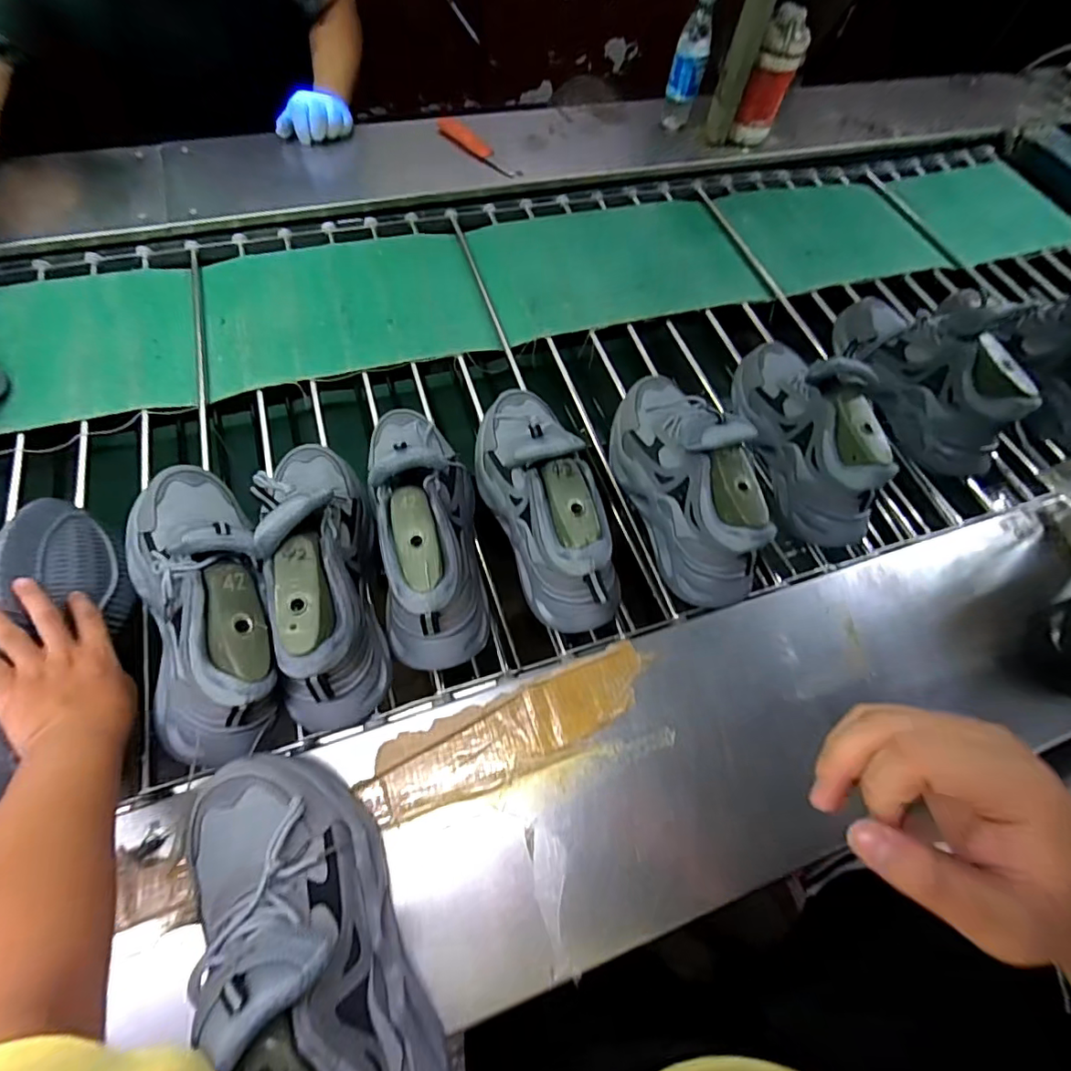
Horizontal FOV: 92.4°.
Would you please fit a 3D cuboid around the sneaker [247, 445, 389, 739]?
[{"bbox_3d":[-0.211,0.019,0.494,0.095,0.145,0.304,-7,66,-8],"label":"sneaker"}]

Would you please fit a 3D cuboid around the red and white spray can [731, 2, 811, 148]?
[{"bbox_3d":[0.432,-0.831,0.945,0.073,0.191,0.061,25,65,7],"label":"red and white spray can"}]

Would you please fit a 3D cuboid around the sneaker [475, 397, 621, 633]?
[{"bbox_3d":[0.007,-0.054,0.554,0.095,0.137,0.298,-17,68,-12],"label":"sneaker"}]

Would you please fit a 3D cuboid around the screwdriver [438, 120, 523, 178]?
[{"bbox_3d":[-0.105,-0.702,0.932,0.180,0.020,0.036,37,64,1],"label":"screwdriver"}]

